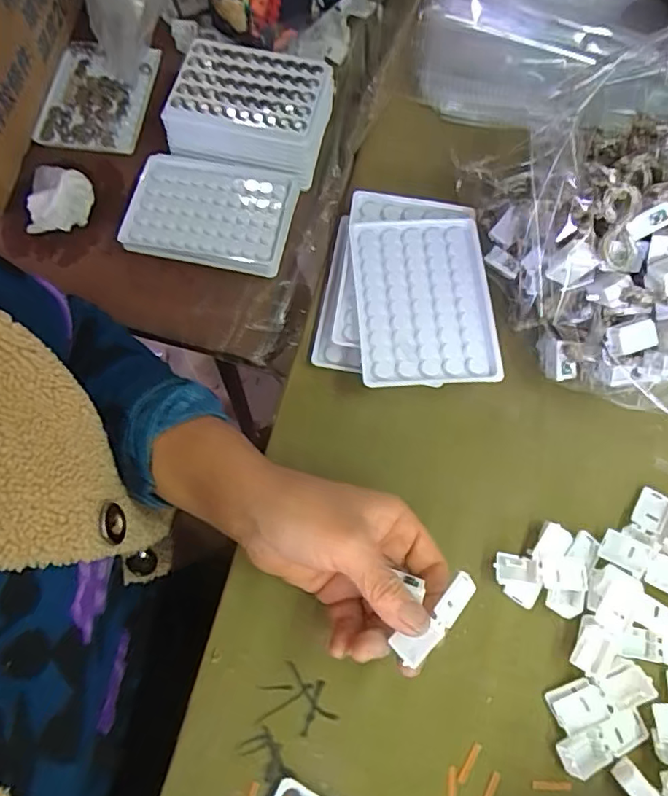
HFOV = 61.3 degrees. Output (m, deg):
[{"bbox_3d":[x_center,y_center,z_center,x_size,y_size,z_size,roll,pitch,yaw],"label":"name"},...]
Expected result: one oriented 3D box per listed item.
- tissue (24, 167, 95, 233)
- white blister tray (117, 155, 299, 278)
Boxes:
[{"bbox_3d":[-0.236,-0.168,0.479,0.053,0.025,0.060,8,70,1],"label":"tissue"},{"bbox_3d":[-0.102,-0.156,0.475,0.132,0.020,0.092,10,70,2],"label":"white blister tray"}]

